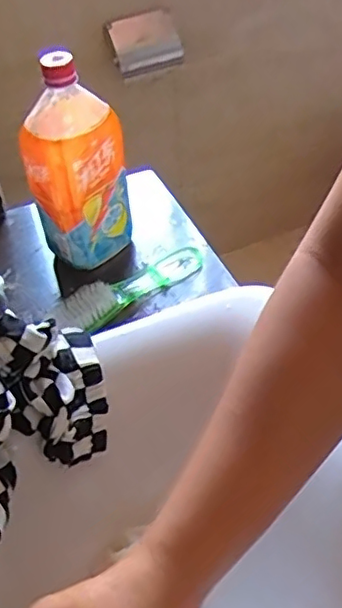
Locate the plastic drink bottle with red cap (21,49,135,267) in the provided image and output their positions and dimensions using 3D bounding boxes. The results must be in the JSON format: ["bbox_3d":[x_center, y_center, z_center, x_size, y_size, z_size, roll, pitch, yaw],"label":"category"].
[{"bbox_3d":[-0.099,-0.139,0.619,0.066,0.209,0.093,34,58,31],"label":"plastic drink bottle with red cap"}]

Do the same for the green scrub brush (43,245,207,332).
[{"bbox_3d":[-0.043,-0.022,0.640,0.178,0.033,0.042,-30,51,-21],"label":"green scrub brush"}]

